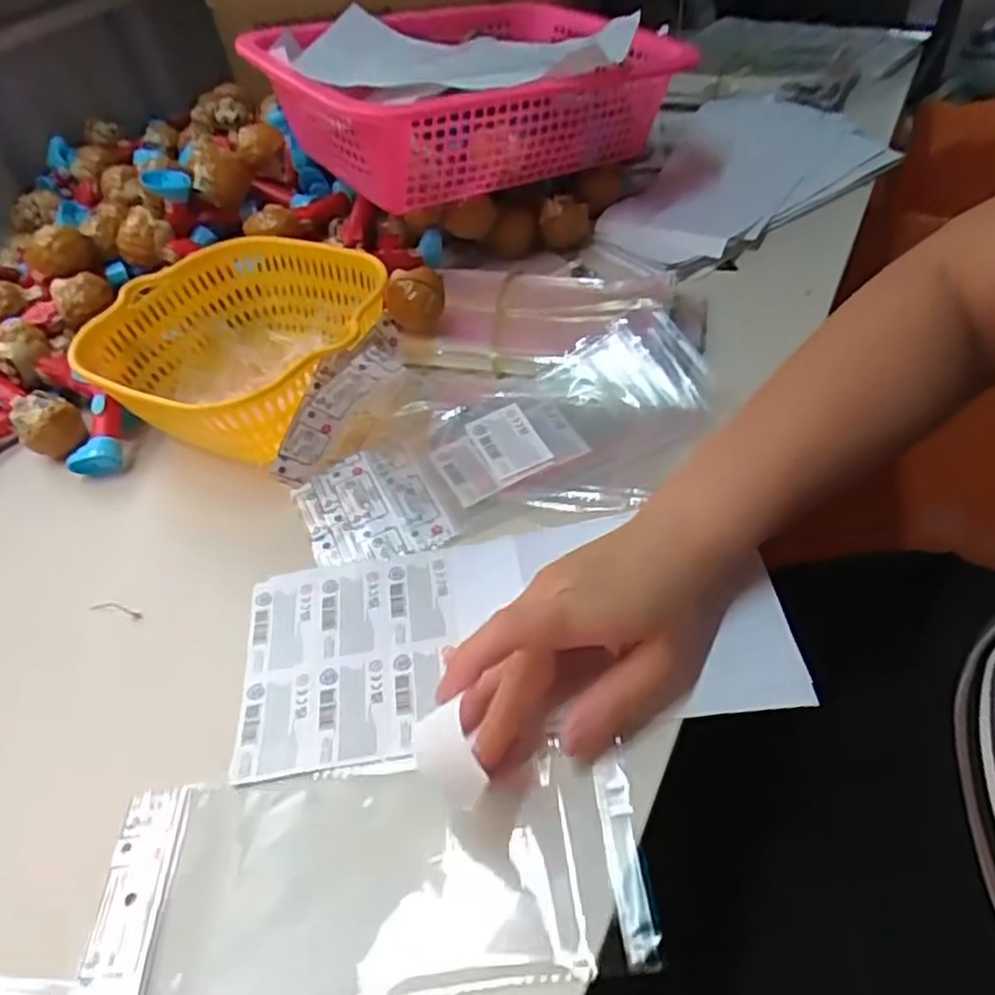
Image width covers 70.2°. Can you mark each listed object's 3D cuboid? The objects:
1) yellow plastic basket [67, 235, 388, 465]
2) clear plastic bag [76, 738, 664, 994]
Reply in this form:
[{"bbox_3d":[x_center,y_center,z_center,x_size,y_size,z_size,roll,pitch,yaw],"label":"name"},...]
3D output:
[{"bbox_3d":[-0.188,-0.111,0.536,0.202,0.083,0.192,-5,46,5],"label":"yellow plastic basket"},{"bbox_3d":[-0.057,0.165,0.308,0.235,0.009,0.094,-7,48,4],"label":"clear plastic bag"}]

